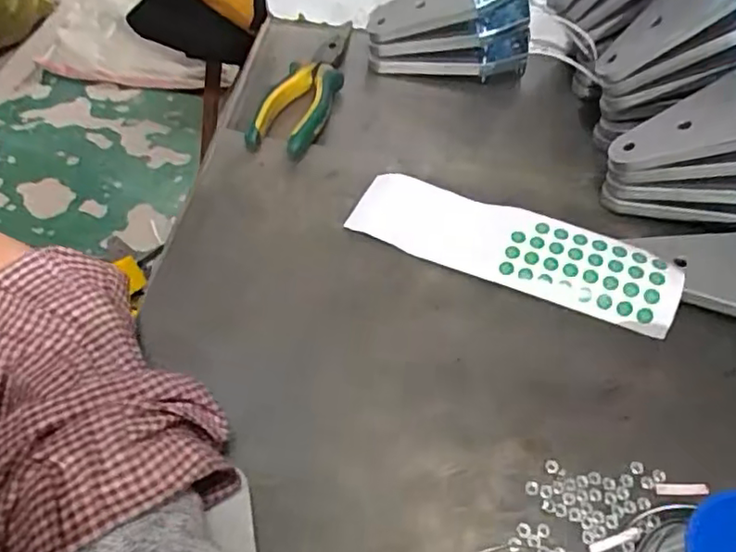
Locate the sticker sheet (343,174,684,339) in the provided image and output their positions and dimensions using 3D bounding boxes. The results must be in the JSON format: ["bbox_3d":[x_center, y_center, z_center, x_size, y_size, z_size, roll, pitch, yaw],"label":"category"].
[{"bbox_3d":[0.097,-0.020,0.412,0.218,0.011,0.059,20,69,16],"label":"sticker sheet"}]

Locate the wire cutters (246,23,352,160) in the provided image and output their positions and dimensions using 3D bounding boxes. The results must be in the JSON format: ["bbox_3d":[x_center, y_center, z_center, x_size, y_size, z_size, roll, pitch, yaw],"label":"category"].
[{"bbox_3d":[-0.050,-0.162,0.504,0.054,0.021,0.180,12,53,5],"label":"wire cutters"}]

